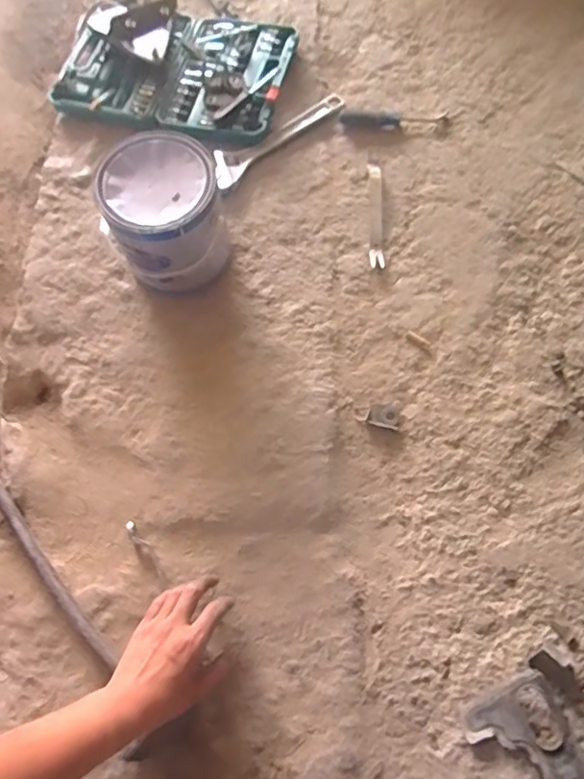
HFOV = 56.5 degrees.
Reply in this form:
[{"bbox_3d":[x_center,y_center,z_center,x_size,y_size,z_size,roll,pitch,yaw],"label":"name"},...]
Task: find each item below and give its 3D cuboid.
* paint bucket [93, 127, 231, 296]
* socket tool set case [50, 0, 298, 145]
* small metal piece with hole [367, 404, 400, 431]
[{"bbox_3d":[-0.171,-0.234,0.754,0.146,0.165,0.154,1,67,-2],"label":"paint bucket"},{"bbox_3d":[-0.220,-0.583,0.963,0.432,0.080,0.284,17,69,8],"label":"socket tool set case"},{"bbox_3d":[0.124,0.035,0.727,0.040,0.004,0.031,13,68,7],"label":"small metal piece with hole"}]

